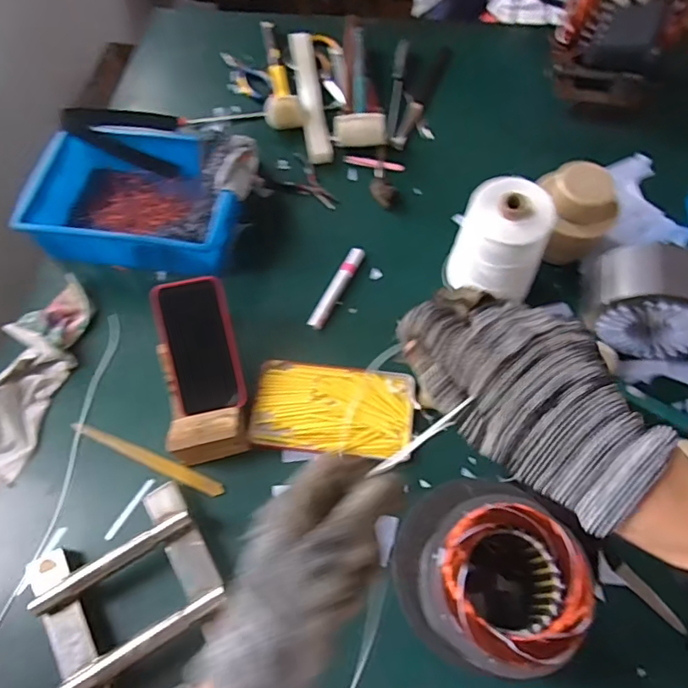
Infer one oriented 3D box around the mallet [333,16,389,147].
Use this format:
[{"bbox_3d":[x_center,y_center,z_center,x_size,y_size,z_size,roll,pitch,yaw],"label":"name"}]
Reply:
[{"bbox_3d":[0.030,-0.471,0.933,0.085,0.051,0.330,0,64,2],"label":"mallet"}]

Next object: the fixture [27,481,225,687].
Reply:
[{"bbox_3d":[-0.227,0.275,0.573,0.174,0.036,0.188,-30,67,-12],"label":"fixture"}]

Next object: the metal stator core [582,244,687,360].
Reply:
[{"bbox_3d":[0.375,-0.052,0.670,0.148,0.137,0.101,8,65,6],"label":"metal stator core"}]

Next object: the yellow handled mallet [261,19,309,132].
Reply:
[{"bbox_3d":[-0.116,-0.487,0.950,0.068,0.043,0.282,-10,64,-3],"label":"yellow handled mallet"}]

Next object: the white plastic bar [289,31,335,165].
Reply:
[{"bbox_3d":[-0.058,-0.432,0.932,0.041,0.023,0.301,-9,64,-2],"label":"white plastic bar"}]

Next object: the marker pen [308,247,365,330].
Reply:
[{"bbox_3d":[-0.009,-0.080,0.763,0.023,0.015,0.137,24,67,13],"label":"marker pen"}]

